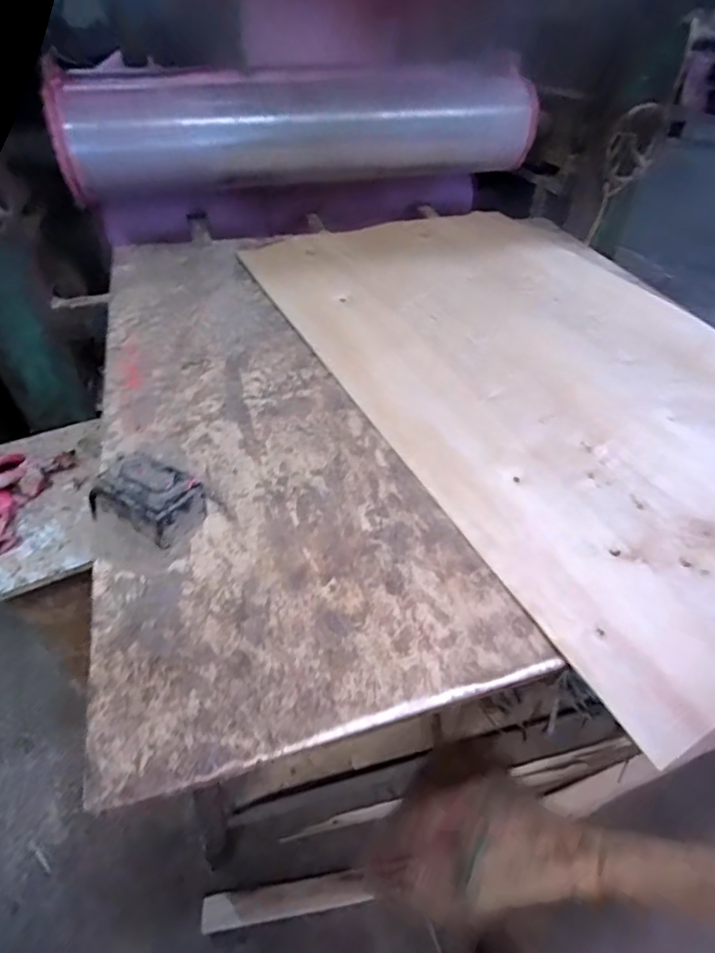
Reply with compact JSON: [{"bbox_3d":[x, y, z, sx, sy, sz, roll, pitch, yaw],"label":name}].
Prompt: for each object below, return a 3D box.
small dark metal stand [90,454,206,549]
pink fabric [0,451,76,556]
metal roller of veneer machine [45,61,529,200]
[{"bbox_3d":[-0.249,0.027,0.621,0.108,0.074,0.085,26,51,20],"label":"small dark metal stand"},{"bbox_3d":[-0.717,0.030,1.070,0.190,0.056,0.270,24,49,24],"label":"pink fabric"},{"bbox_3d":[-0.121,-0.817,1.182,1.081,0.214,0.255,-5,43,-4],"label":"metal roller of veneer machine"}]

